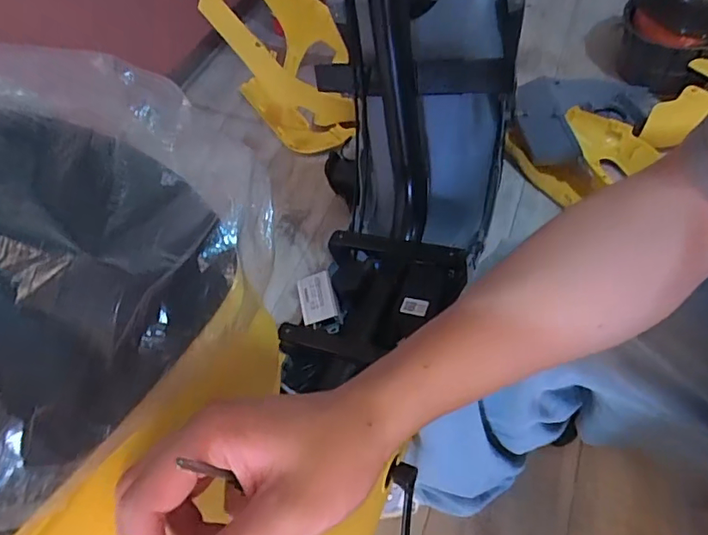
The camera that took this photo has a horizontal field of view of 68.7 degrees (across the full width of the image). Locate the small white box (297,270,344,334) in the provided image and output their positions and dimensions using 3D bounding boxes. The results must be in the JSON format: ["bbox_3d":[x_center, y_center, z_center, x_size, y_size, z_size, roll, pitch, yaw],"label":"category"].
[{"bbox_3d":[-0.052,0.053,0.784,0.054,0.026,0.093,-16,59,-3],"label":"small white box"}]

